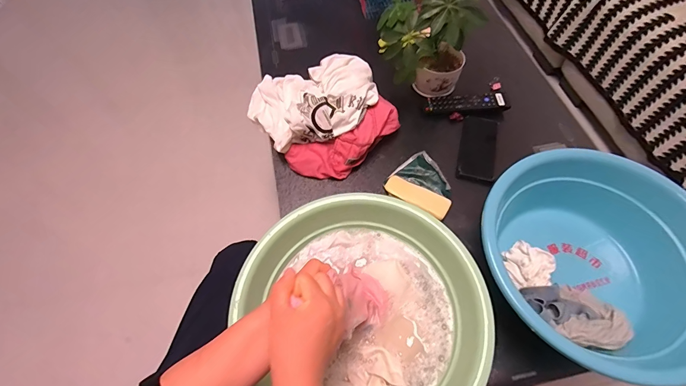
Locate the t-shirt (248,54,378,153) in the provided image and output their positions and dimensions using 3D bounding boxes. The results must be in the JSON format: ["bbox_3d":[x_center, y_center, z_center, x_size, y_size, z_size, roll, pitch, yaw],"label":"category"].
[{"bbox_3d":[-0.065,-0.213,0.755,0.272,0.128,0.255,-1,61,2],"label":"t-shirt"}]

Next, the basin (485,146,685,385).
[{"bbox_3d":[0.370,0.116,0.540,0.278,0.154,0.320,-5,60,-1],"label":"basin"}]

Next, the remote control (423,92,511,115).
[{"bbox_3d":[0.286,-0.207,0.790,0.187,0.020,0.051,0,61,2],"label":"remote control"}]

